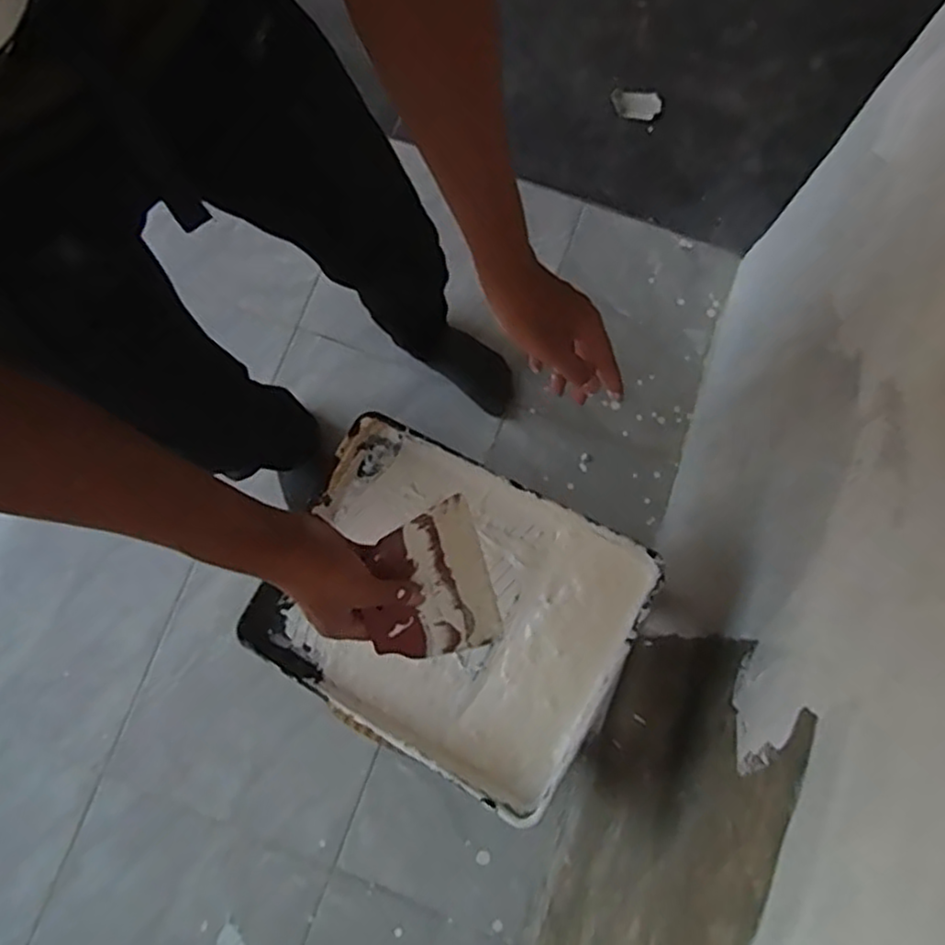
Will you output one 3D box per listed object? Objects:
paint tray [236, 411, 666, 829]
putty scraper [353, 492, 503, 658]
[{"bbox_3d":[-0.029,0.131,0.729,0.352,0.079,0.281,29,82,6],"label":"paint tray"},{"bbox_3d":[-0.036,0.091,0.572,0.098,0.010,0.117,-18,98,-20],"label":"putty scraper"}]

